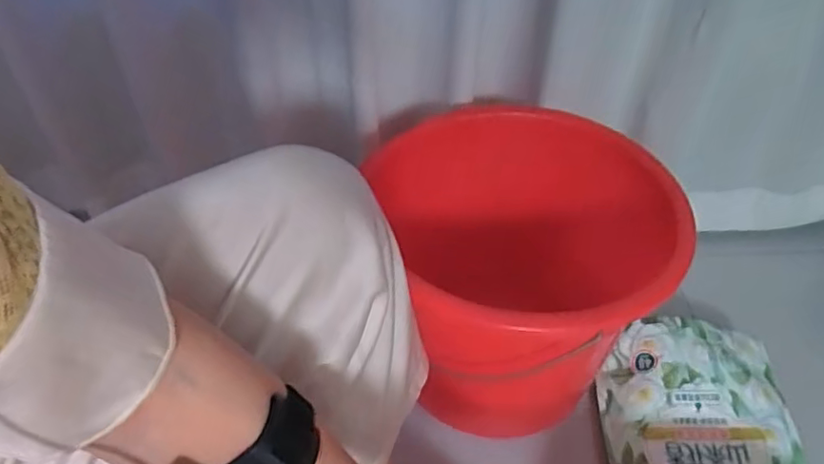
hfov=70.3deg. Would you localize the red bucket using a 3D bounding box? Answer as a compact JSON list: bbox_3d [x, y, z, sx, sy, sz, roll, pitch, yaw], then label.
[{"bbox_3d":[0.142,0.053,0.670,0.312,0.265,0.295,0,42,0],"label":"red bucket"}]

